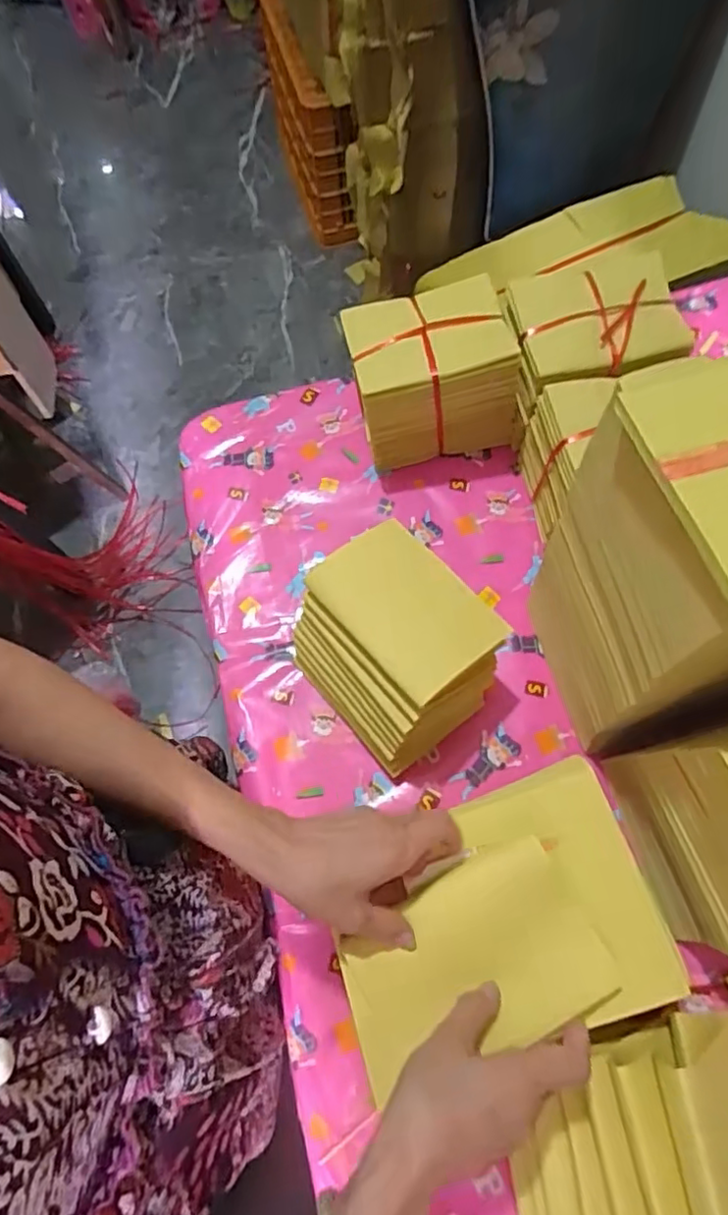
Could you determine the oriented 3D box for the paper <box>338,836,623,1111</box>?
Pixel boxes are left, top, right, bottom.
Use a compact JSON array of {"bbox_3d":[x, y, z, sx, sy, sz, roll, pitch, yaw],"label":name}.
[{"bbox_3d":[0.072,0.241,0.431,0.173,0.019,0.116,-16,69,-5],"label":"paper"}]

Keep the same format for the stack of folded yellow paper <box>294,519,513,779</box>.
[{"bbox_3d":[0.027,0.040,0.585,0.147,0.127,0.177,-39,72,-13],"label":"stack of folded yellow paper"}]

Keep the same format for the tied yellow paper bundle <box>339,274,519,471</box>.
[{"bbox_3d":[0.071,-0.250,0.683,0.163,0.151,0.121,-12,69,-3],"label":"tied yellow paper bundle"}]

